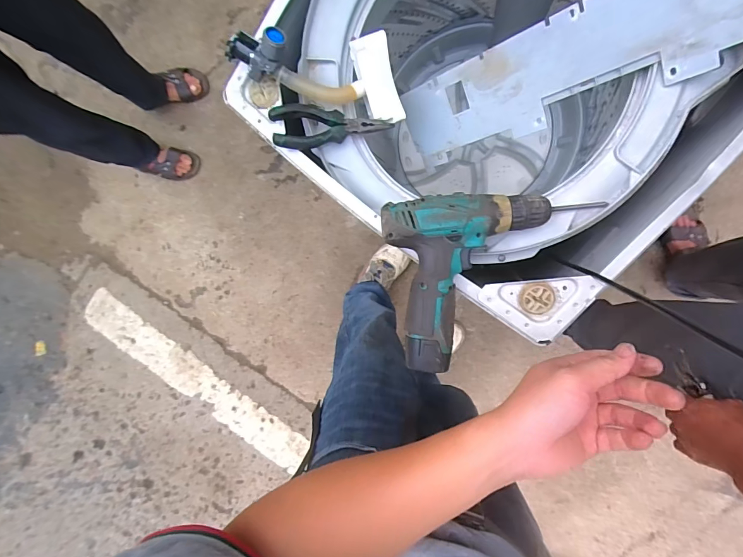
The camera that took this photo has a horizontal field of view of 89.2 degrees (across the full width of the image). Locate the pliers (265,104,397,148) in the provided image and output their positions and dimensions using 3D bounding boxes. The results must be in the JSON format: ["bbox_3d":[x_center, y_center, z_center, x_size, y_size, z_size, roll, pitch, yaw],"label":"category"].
[{"bbox_3d":[-0.048,-0.194,0.477,0.152,0.022,0.056,-9,95,-19],"label":"pliers"}]

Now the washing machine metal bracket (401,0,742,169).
[{"bbox_3d":[0.254,-0.253,0.426,0.485,0.013,0.113,-9,114,38],"label":"washing machine metal bracket"}]

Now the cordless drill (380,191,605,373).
[{"bbox_3d":[0.133,-0.007,0.430,0.213,0.063,0.187,-8,94,8],"label":"cordless drill"}]

